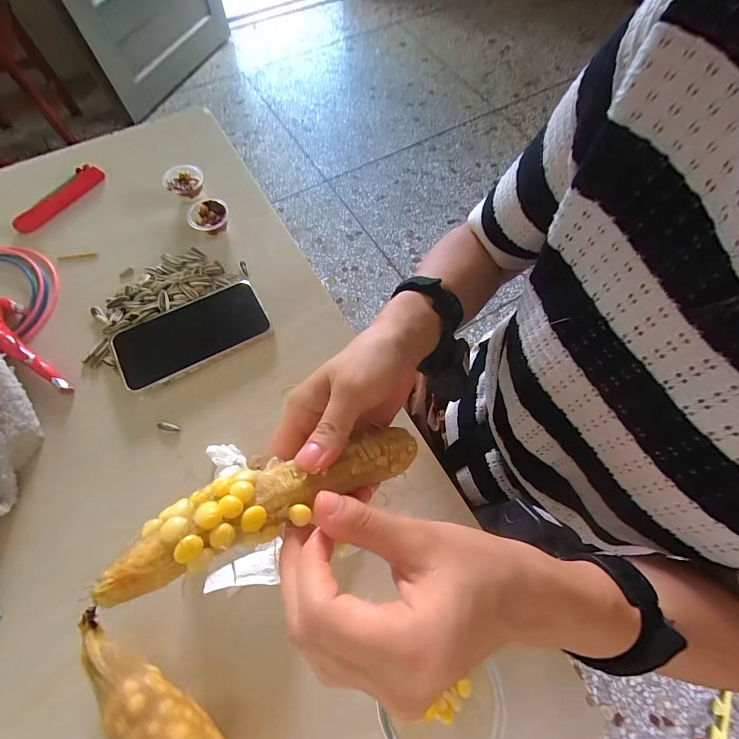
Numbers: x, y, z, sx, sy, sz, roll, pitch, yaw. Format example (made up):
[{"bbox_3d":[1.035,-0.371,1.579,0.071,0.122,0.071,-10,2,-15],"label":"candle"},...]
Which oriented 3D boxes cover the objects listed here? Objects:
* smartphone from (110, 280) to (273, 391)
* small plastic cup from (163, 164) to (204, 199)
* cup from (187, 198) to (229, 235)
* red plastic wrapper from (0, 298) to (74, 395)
[{"bbox_3d":[-0.178,-0.037,0.348,0.144,0.013,0.072,-28,71,-12],"label":"smartphone"},{"bbox_3d":[-0.216,-0.216,0.403,0.043,0.028,0.031,-18,69,-9],"label":"small plastic cup"},{"bbox_3d":[-0.180,-0.173,0.391,0.039,0.025,0.041,0,68,-1],"label":"cup"},{"bbox_3d":[-0.334,-0.025,0.324,0.128,0.034,0.040,40,72,14],"label":"red plastic wrapper"}]

